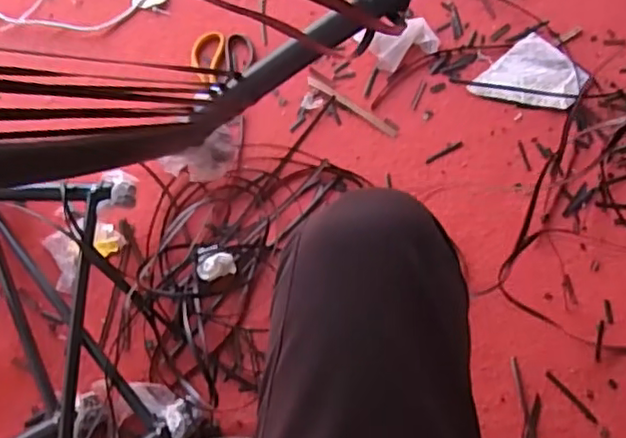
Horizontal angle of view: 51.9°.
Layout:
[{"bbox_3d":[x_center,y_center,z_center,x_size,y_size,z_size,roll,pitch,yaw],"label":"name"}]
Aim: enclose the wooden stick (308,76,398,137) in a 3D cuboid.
[{"bbox_3d":[0.064,-0.186,1.060,0.175,0.008,0.018,34,71,13],"label":"wooden stick"}]

